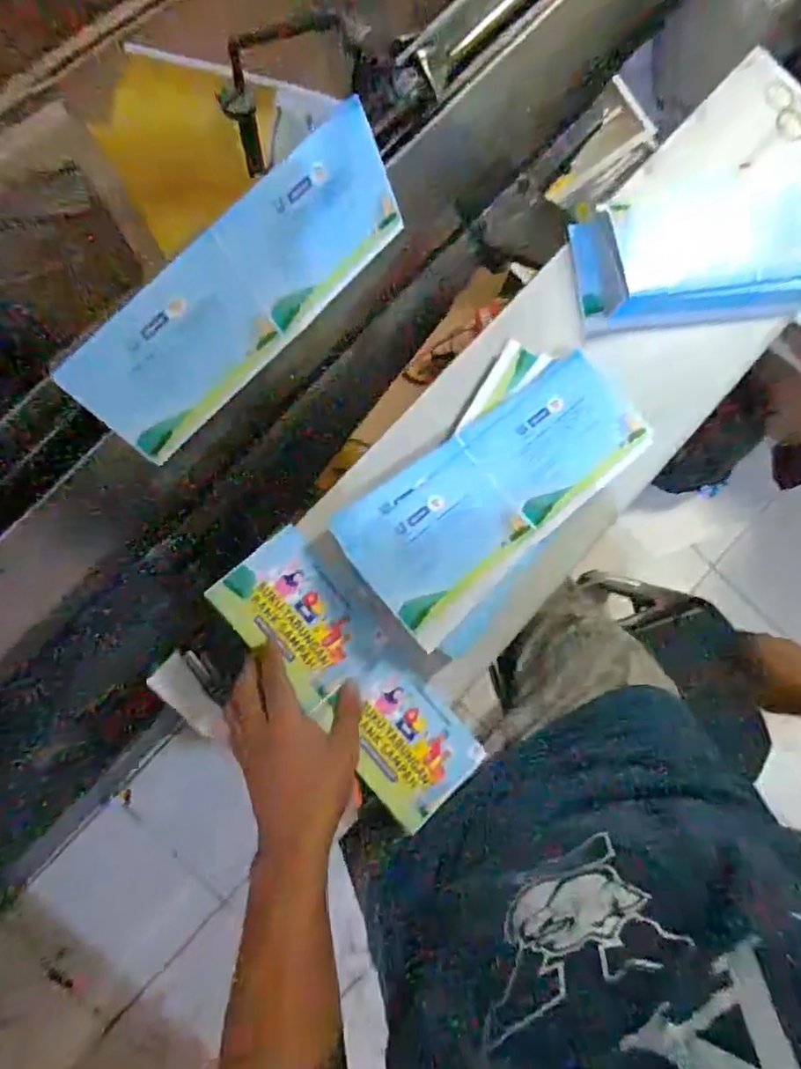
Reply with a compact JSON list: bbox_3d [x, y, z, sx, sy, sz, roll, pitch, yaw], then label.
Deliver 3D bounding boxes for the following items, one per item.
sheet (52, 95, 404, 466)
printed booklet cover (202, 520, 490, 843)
[{"bbox_3d":[-0.116,-0.194,0.480,0.298,0.110,0.005,-47,56,-7],"label":"sheet"},{"bbox_3d":[-0.048,0.138,0.588,0.105,0.006,0.298,-41,90,-18],"label":"printed booklet cover"}]

